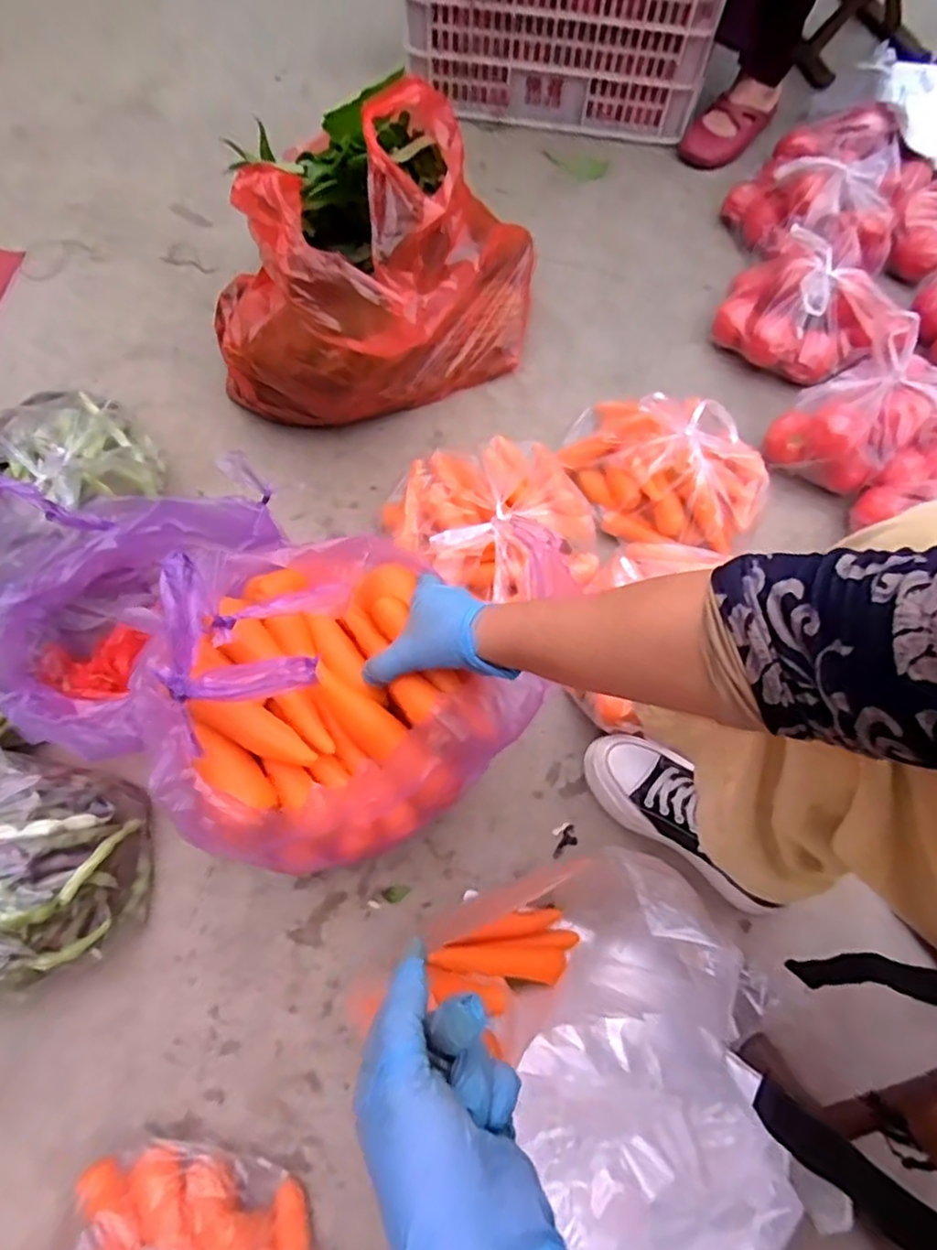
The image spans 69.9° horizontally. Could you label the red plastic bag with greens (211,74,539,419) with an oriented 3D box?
[{"bbox_3d":[-0.126,-0.462,0.893,0.434,0.292,0.362,1,68,-2],"label":"red plastic bag with greens"}]

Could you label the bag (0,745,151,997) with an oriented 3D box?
[{"bbox_3d":[-0.485,0.241,0.661,0.281,0.135,0.224,13,68,3],"label":"bag"}]

